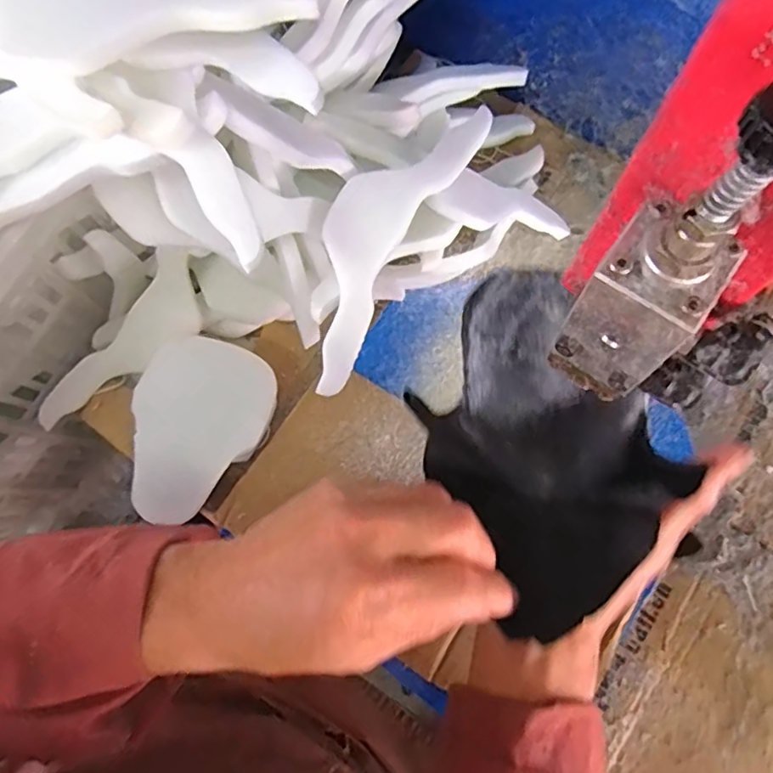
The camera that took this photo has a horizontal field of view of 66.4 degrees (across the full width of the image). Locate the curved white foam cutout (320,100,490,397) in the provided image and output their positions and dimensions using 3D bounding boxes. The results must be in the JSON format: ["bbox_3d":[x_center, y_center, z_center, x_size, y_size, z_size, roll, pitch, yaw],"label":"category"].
[{"bbox_3d":[-0.009,-0.111,0.434,0.066,0.025,0.234,28,89,8],"label":"curved white foam cutout"}]

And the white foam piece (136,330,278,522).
[{"bbox_3d":[-0.153,0.033,0.461,0.099,0.029,0.139,24,75,7],"label":"white foam piece"}]

